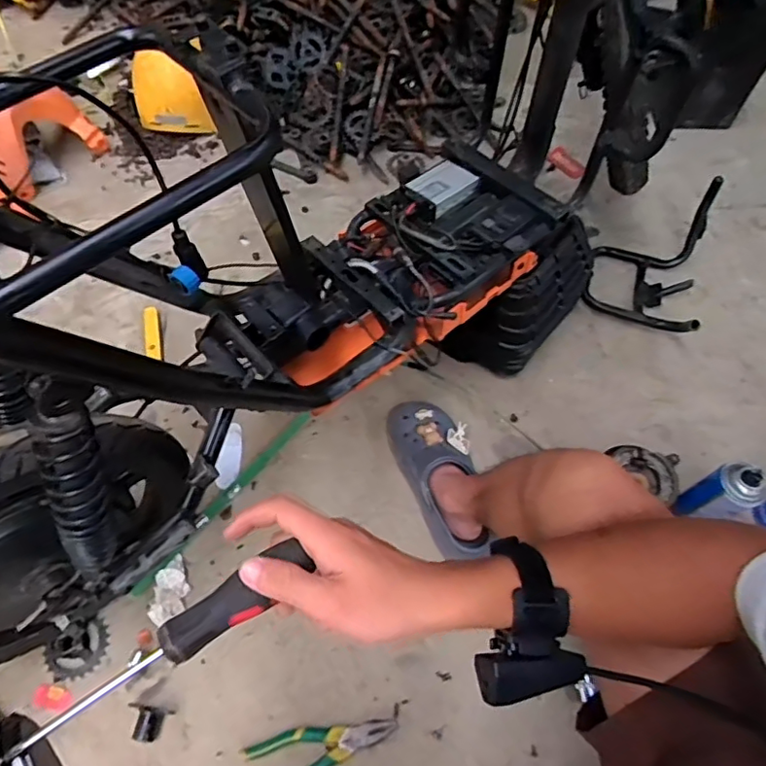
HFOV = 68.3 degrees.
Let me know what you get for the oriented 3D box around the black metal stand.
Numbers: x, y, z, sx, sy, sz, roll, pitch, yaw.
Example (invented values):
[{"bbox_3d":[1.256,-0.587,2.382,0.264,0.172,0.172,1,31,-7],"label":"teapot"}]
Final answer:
[{"bbox_3d":[0.516,-0.245,1.068,0.197,0.162,0.302,23,63,10],"label":"black metal stand"}]

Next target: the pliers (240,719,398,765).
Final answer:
[{"bbox_3d":[-0.078,0.473,0.730,0.193,0.018,0.060,-10,76,-13],"label":"pliers"}]

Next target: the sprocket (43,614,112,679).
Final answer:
[{"bbox_3d":[-0.424,0.371,0.785,0.087,0.018,0.070,-31,67,-17],"label":"sprocket"}]

